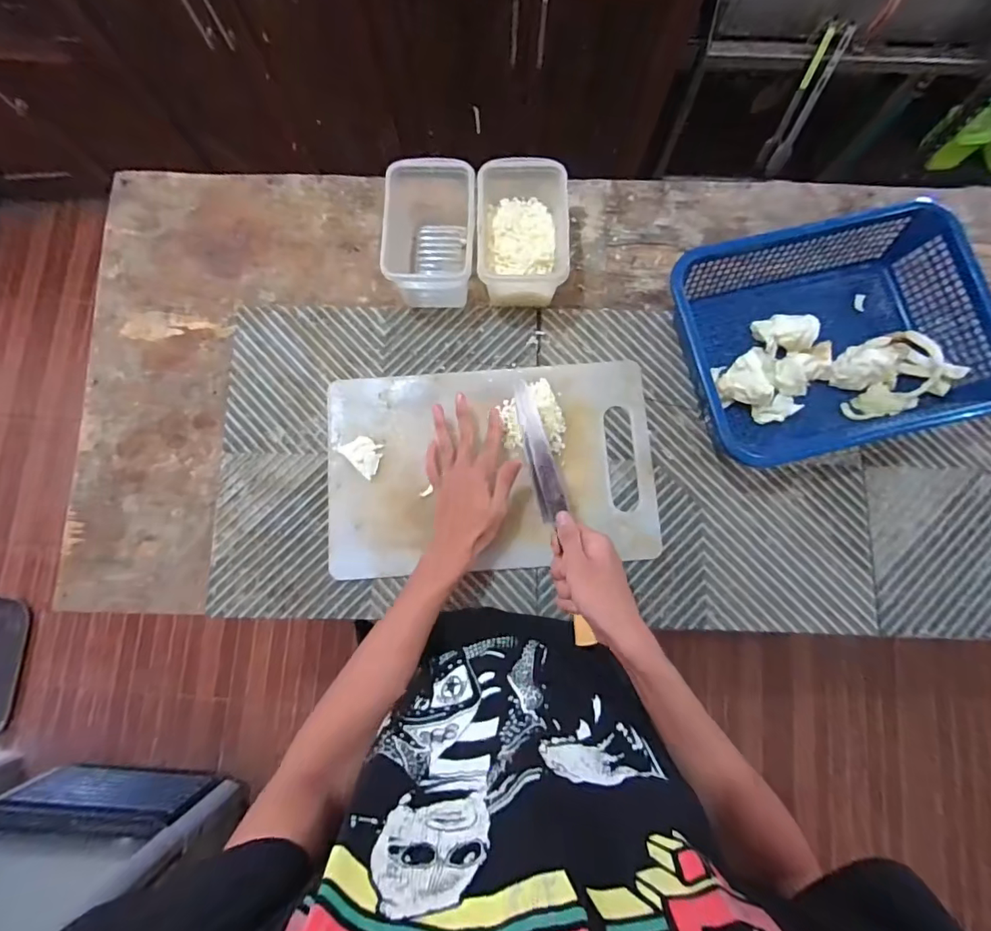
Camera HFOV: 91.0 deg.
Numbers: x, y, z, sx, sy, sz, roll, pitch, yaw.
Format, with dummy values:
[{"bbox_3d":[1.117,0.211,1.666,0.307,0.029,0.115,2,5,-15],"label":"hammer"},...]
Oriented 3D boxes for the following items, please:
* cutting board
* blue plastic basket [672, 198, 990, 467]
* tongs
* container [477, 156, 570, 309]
[{"bbox_3d":[-0.007,0.002,0.602,0.395,0.016,0.245,-4,82,-1],"label":"cutting board"},{"bbox_3d":[0.382,-0.150,0.577,0.320,0.093,0.243,-14,80,-1],"label":"blue plastic basket"},{"bbox_3d":[0.645,-0.759,1.030,0.050,0.262,0.036,16,60,4],"label":"tongs"},{"bbox_3d":[0.033,-0.286,0.609,0.104,0.093,0.147,0,80,2],"label":"container"}]

